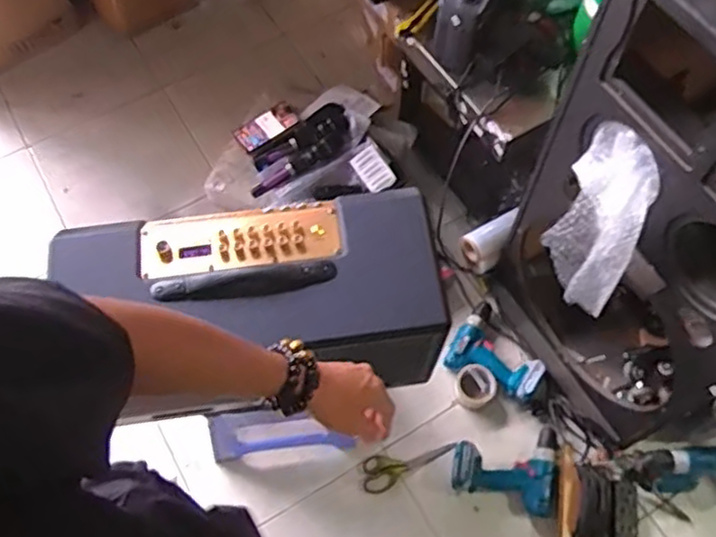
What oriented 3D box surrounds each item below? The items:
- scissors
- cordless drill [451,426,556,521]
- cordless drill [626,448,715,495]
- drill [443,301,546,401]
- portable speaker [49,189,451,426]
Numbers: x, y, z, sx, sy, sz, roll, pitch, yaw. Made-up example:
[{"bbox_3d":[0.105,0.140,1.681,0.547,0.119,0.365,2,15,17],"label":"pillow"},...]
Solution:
[{"bbox_3d":[0.104,0.413,1.426,0.213,0.021,0.072,-25,67,-12],"label":"scissors"},{"bbox_3d":[0.304,0.400,1.357,0.206,0.072,0.178,10,64,5],"label":"cordless drill"},{"bbox_3d":[0.651,0.401,1.308,0.180,0.208,0.061,3,64,2],"label":"cordless drill"},{"bbox_3d":[0.323,0.183,1.490,0.204,0.061,0.182,27,67,12],"label":"drill"},{"bbox_3d":[-0.149,0.066,1.034,0.522,0.275,0.241,-10,64,-5],"label":"portable speaker"}]

